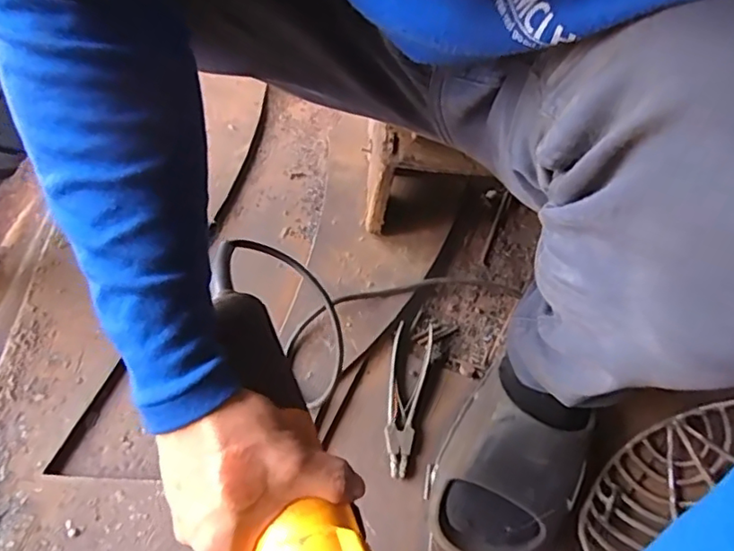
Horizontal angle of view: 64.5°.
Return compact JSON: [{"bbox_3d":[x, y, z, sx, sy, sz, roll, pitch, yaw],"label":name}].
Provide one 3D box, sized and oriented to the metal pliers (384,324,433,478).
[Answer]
[{"bbox_3d":[0.037,0.121,0.609,0.041,0.016,0.170,14,56,5],"label":"metal pliers"}]

